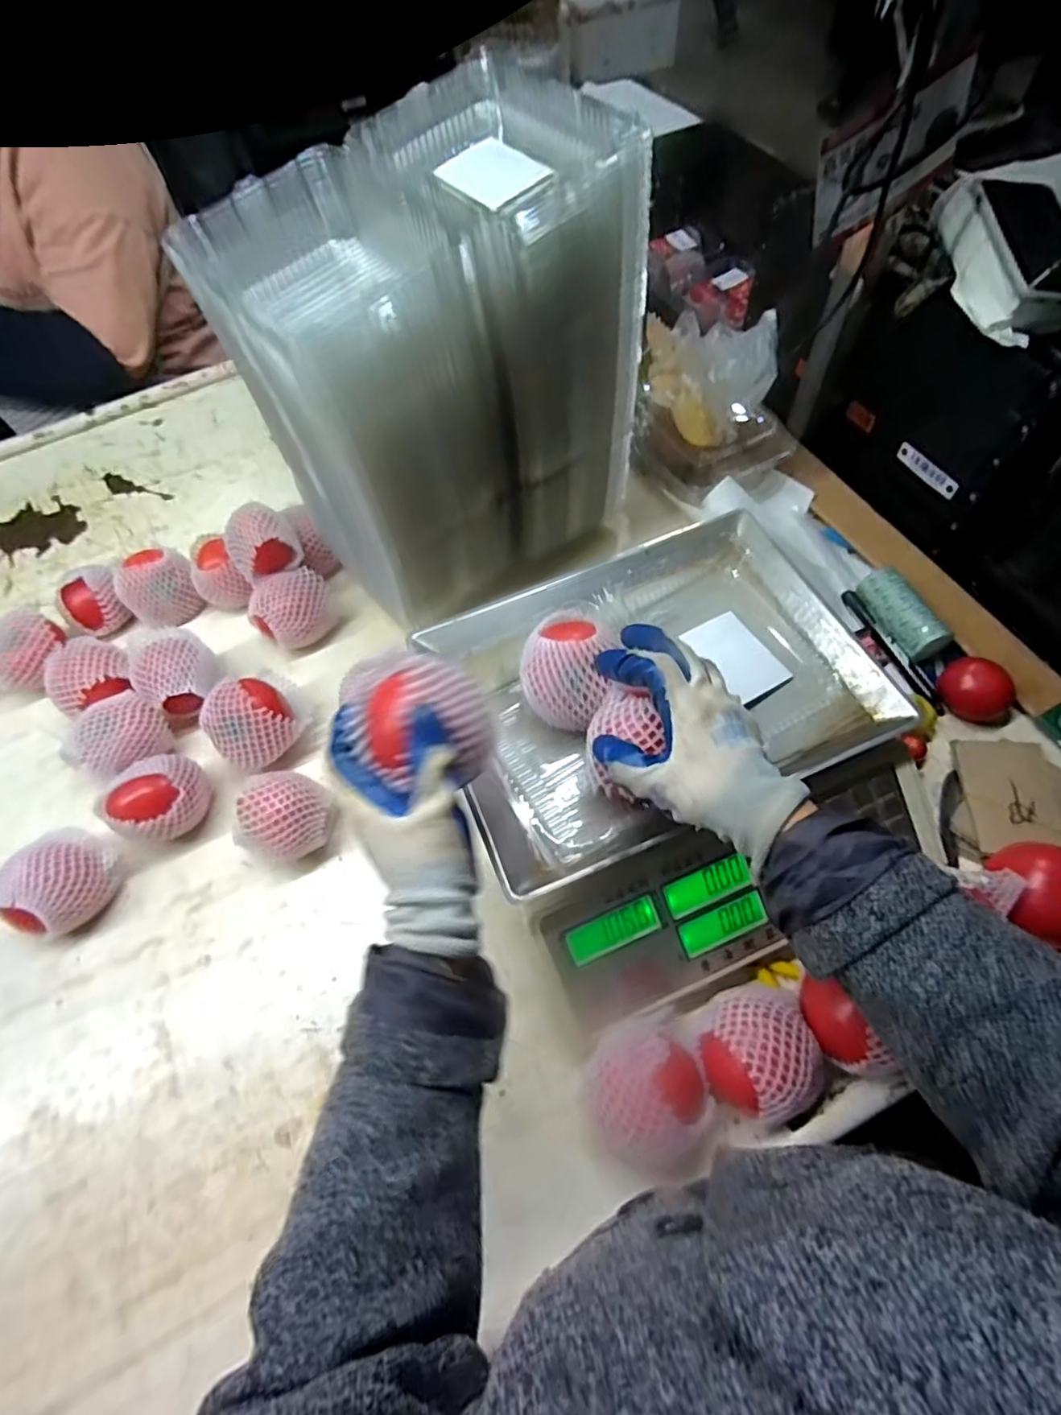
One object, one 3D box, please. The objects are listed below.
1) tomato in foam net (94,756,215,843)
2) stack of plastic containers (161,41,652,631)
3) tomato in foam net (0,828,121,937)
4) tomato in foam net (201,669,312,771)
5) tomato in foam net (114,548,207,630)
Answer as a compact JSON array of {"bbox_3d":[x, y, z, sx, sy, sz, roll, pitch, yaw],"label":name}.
[{"bbox_3d":[-0.358,0.091,0.598,0.077,0.079,0.076,-2,61,3],"label":"tomato in foam net"},{"bbox_3d":[-0.077,-0.297,0.590,0.309,0.338,0.196,-37,65,-15],"label":"stack of plastic containers"},{"bbox_3d":[-0.432,0.159,0.570,0.076,0.072,0.092,19,65,14],"label":"tomato in foam net"},{"bbox_3d":[-0.273,0.011,0.623,0.084,0.071,0.098,38,70,21],"label":"tomato in foam net"},{"bbox_3d":[-0.429,-0.134,0.726,0.076,0.078,0.065,-38,66,-16],"label":"tomato in foam net"}]

